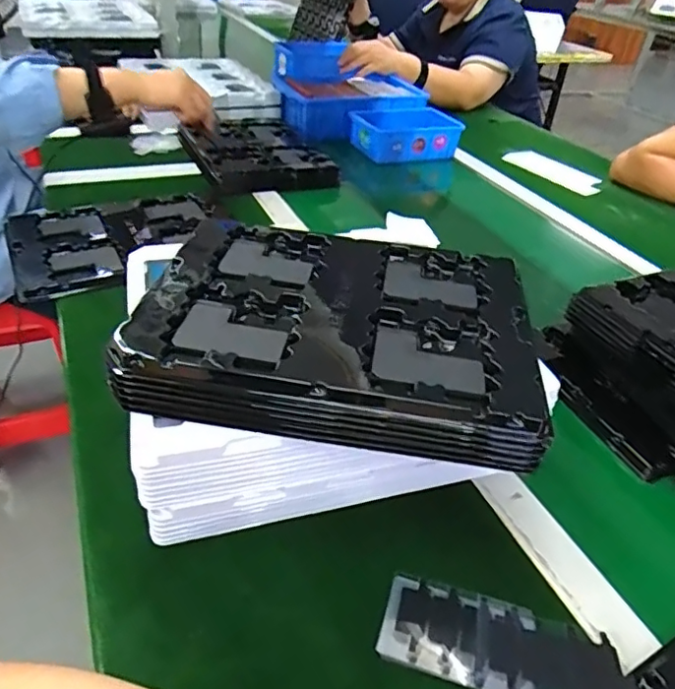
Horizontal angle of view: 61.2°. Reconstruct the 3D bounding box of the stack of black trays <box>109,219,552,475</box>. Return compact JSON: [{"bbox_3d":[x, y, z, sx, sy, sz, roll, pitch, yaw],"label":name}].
[{"bbox_3d":[0.000,-0.017,0.465,0.299,0.050,0.229,9,37,3],"label":"stack of black trays"}]

